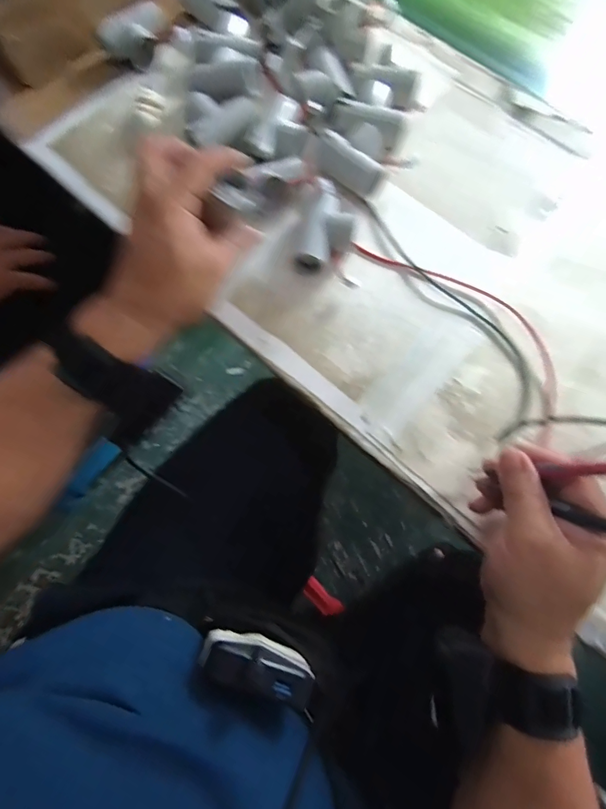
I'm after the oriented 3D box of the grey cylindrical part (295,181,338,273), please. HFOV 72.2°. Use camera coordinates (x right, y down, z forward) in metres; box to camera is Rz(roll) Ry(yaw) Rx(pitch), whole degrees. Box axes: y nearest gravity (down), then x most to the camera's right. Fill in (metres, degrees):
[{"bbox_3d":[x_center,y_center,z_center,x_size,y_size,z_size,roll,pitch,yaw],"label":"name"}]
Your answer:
[{"bbox_3d":[0.015,-0.172,0.403,0.028,0.029,0.080,12,73,2],"label":"grey cylindrical part"}]

